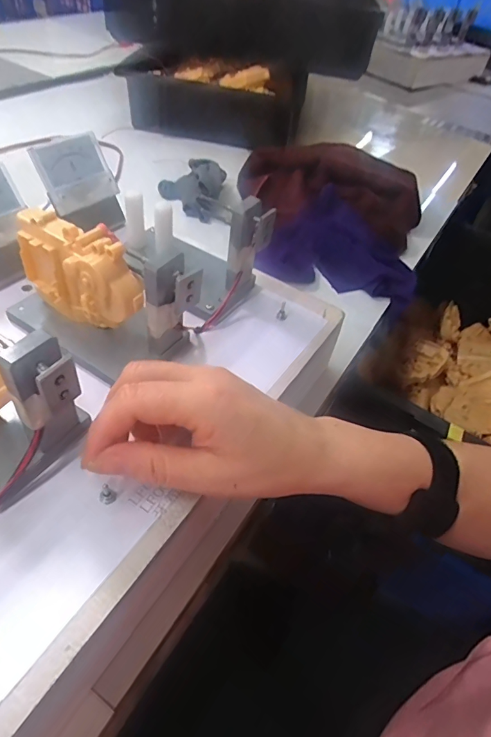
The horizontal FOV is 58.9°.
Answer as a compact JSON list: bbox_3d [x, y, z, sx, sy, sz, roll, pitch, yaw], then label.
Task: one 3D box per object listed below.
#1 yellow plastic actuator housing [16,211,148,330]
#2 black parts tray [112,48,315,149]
[{"bbox_3d":[-0.109,-0.064,0.296,0.096,0.064,0.039,38,54,20],"label":"yellow plastic actuator housing"},{"bbox_3d":[-0.039,-0.511,0.806,0.293,0.102,0.245,17,48,6],"label":"black parts tray"}]

